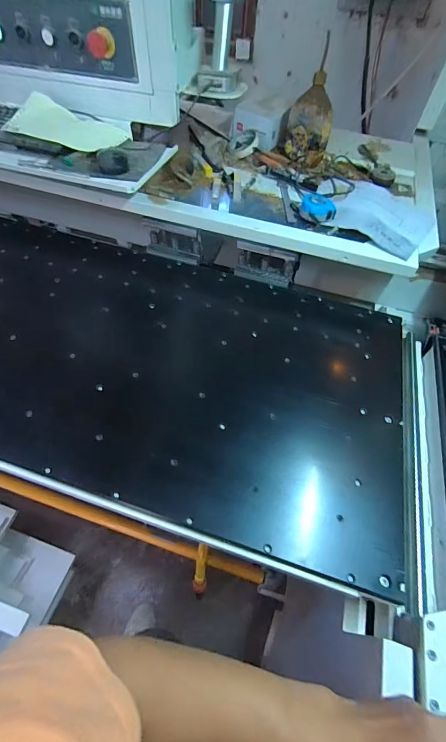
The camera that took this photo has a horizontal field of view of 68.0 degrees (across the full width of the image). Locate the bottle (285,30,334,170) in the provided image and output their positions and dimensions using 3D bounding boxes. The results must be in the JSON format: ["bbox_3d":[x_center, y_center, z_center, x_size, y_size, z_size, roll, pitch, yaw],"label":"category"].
[{"bbox_3d":[0.237,-0.688,0.870,0.103,0.235,0.087,0,55,-4],"label":"bottle"}]

